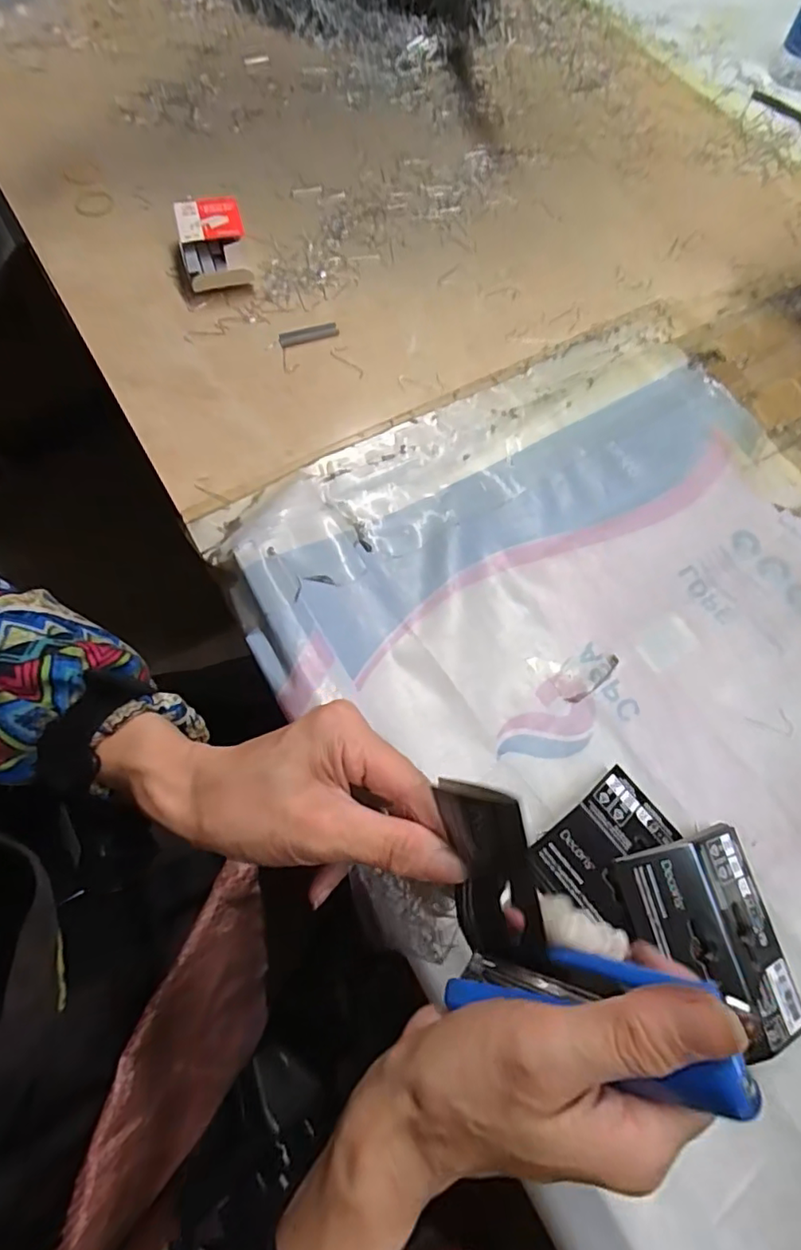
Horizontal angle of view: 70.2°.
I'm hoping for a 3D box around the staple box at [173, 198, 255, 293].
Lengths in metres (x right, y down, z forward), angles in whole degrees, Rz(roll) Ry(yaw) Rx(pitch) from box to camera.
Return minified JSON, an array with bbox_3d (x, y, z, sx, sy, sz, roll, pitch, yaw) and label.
[{"bbox_3d":[-0.157,-0.317,0.477,0.056,0.036,0.076,-14,69,-8],"label":"staple box"}]

